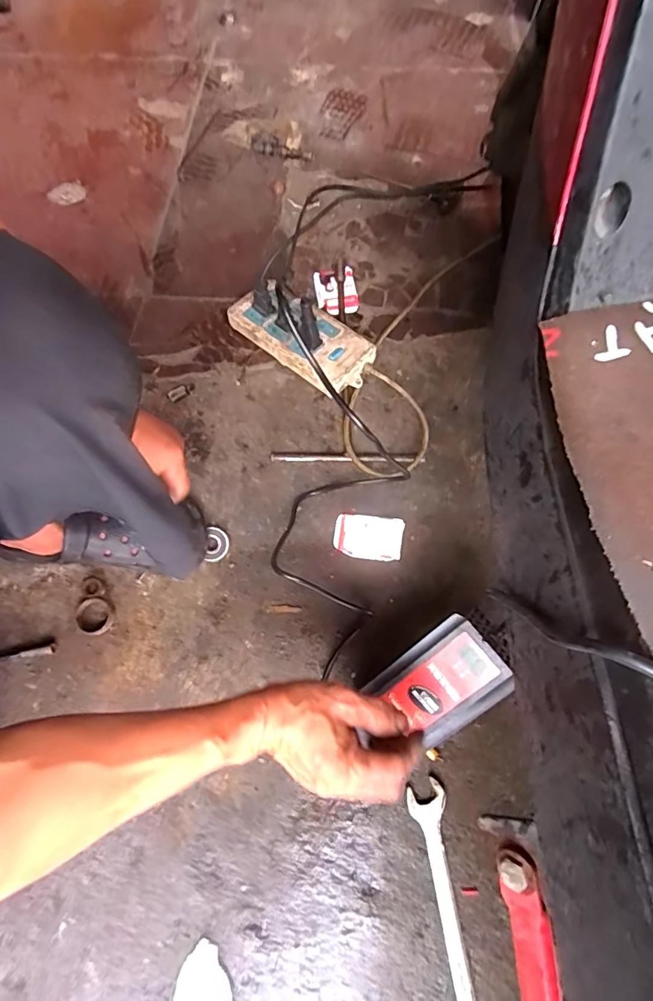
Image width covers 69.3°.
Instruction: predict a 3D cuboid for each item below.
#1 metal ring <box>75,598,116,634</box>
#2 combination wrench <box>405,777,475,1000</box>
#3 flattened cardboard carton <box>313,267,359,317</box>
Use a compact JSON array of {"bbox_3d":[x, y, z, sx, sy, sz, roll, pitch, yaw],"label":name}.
[{"bbox_3d":[-0.270,0.135,0.552,0.045,0.010,0.039,19,71,6],"label":"metal ring"},{"bbox_3d":[0.118,0.406,0.455,0.038,0.007,0.234,-7,70,-3],"label":"combination wrench"},{"bbox_3d":[0.013,-0.289,0.658,0.055,0.026,0.077,-7,68,-3],"label":"flattened cardboard carton"}]

